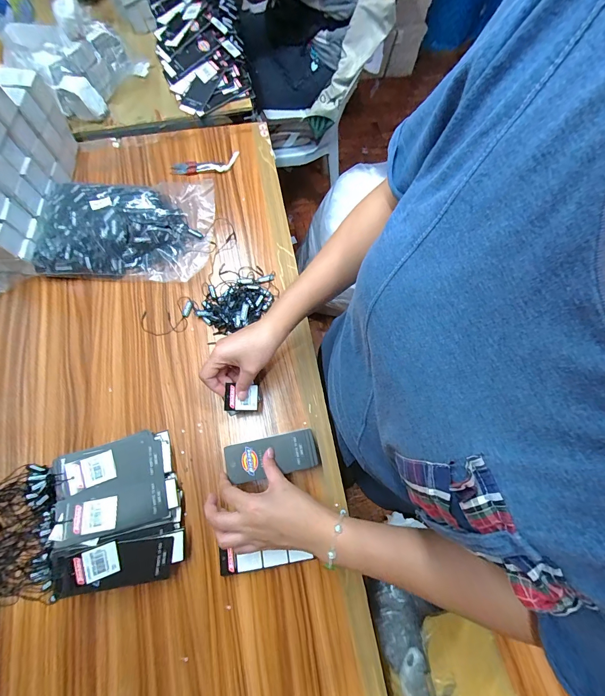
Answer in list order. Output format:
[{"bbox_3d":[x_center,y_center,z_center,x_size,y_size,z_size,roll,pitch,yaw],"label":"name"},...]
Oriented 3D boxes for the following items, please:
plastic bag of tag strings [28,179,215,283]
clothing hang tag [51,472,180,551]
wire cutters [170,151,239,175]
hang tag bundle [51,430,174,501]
[{"bbox_3d":[-0.287,-0.202,0.530,0.264,0.064,0.176,1,73,-1],"label":"plastic bag of tag strings"},{"bbox_3d":[-0.222,0.196,0.391,0.131,0.009,0.052,-5,60,-29],"label":"clothing hang tag"},{"bbox_3d":[-0.182,-0.343,0.602,0.127,0.017,0.037,-14,73,-5],"label":"wire cutters"},{"bbox_3d":[-0.242,0.151,0.416,0.130,0.019,0.062,-8,71,-29],"label":"hang tag bundle"}]

